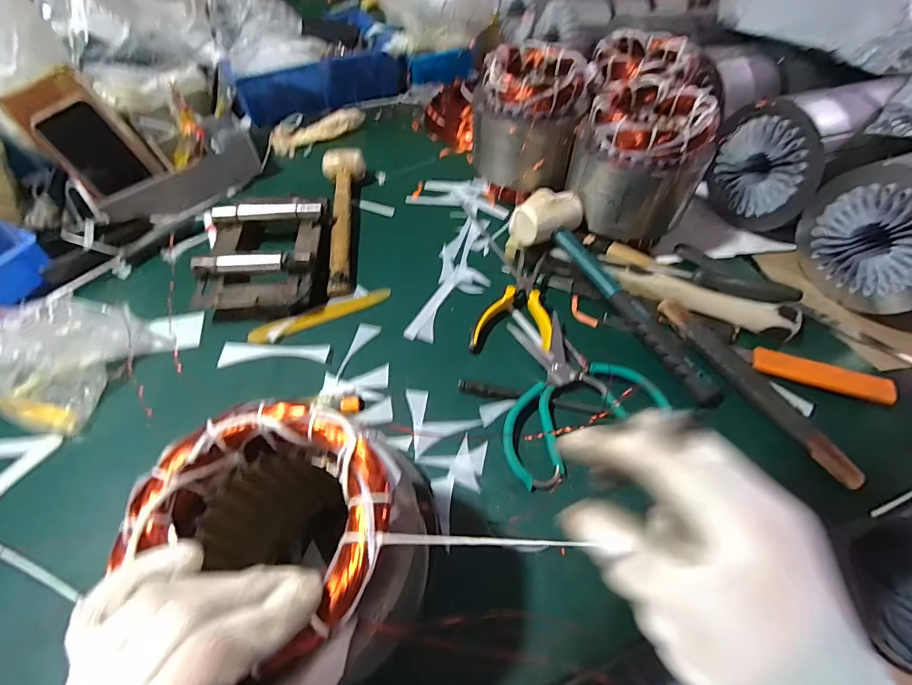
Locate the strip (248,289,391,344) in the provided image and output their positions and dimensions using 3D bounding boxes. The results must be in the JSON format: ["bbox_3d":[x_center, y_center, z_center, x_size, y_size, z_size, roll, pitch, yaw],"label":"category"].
[{"bbox_3d":[-0.158,-0.031,0.517,0.166,0.005,0.027,-20,57,-13],"label":"strip"}]

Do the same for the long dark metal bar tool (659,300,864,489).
[{"bbox_3d":[0.293,0.041,0.439,0.029,0.016,0.231,-26,58,-17],"label":"long dark metal bar tool"}]

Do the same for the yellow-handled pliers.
[{"bbox_3d":[0.067,-0.049,0.510,0.086,0.026,0.136,6,55,5],"label":"yellow-handled pliers"}]

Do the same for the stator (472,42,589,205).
[{"bbox_3d":[0.099,-0.298,0.609,0.140,0.157,0.121,15,56,11],"label":"stator"}]

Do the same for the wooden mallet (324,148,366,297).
[{"bbox_3d":[-0.154,-0.168,0.593,0.060,0.044,0.258,-5,55,-3],"label":"wooden mallet"}]

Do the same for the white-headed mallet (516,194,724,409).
[{"bbox_3d":[0.182,-0.070,0.482,0.076,0.058,0.301,-32,60,-20],"label":"white-headed mallet"}]

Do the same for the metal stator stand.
[{"bbox_3d":[-0.240,-0.104,0.544,0.146,0.048,0.167,-1,55,0],"label":"metal stator stand"}]

